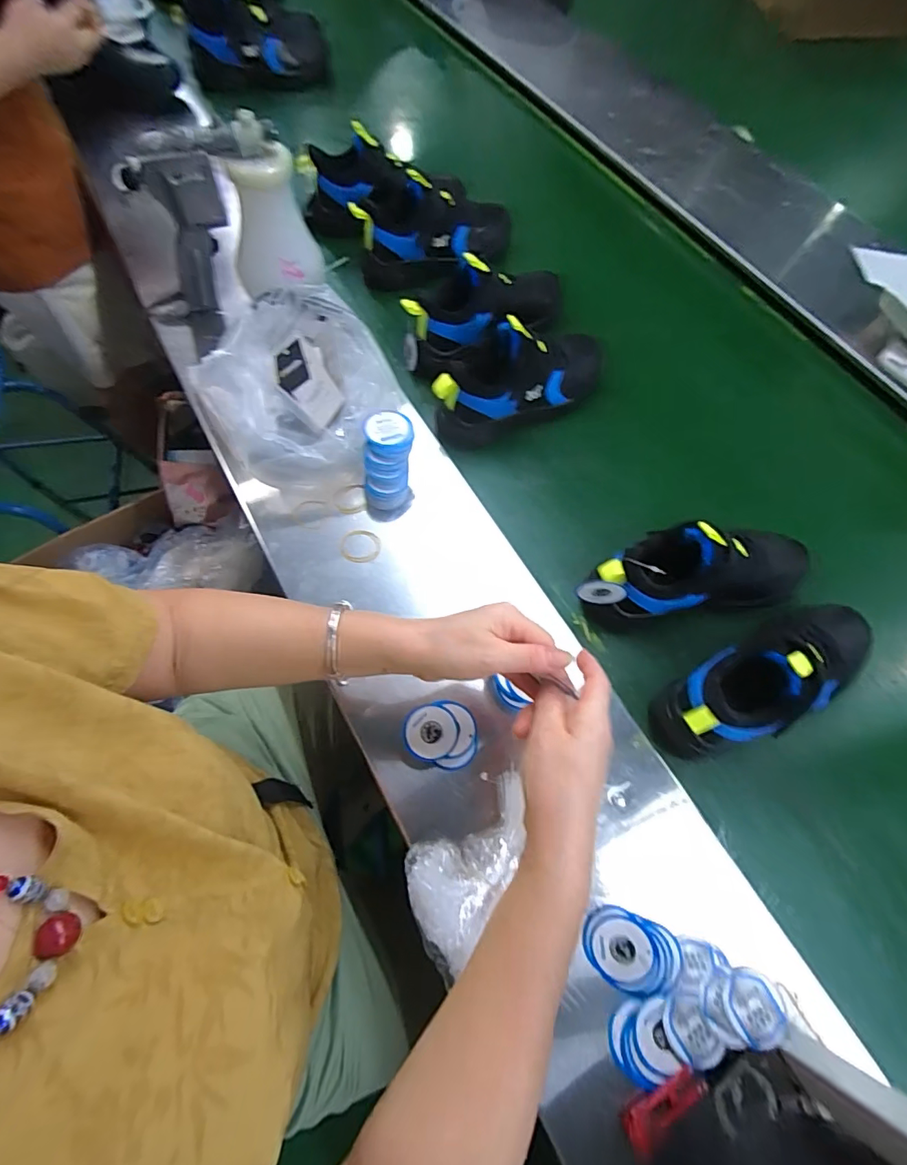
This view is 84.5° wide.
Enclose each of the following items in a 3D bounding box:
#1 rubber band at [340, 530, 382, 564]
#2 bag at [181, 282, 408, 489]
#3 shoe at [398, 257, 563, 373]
[{"bbox_3d":[-0.103,-0.040,0.554,0.044,0.005,0.040,0,68,0],"label":"rubber band"},{"bbox_3d":[-0.171,-0.210,0.574,0.194,0.112,0.207,-33,72,-12],"label":"bag"},{"bbox_3d":[0.047,-0.367,0.666,0.231,0.098,0.079,-15,69,-6],"label":"shoe"}]

